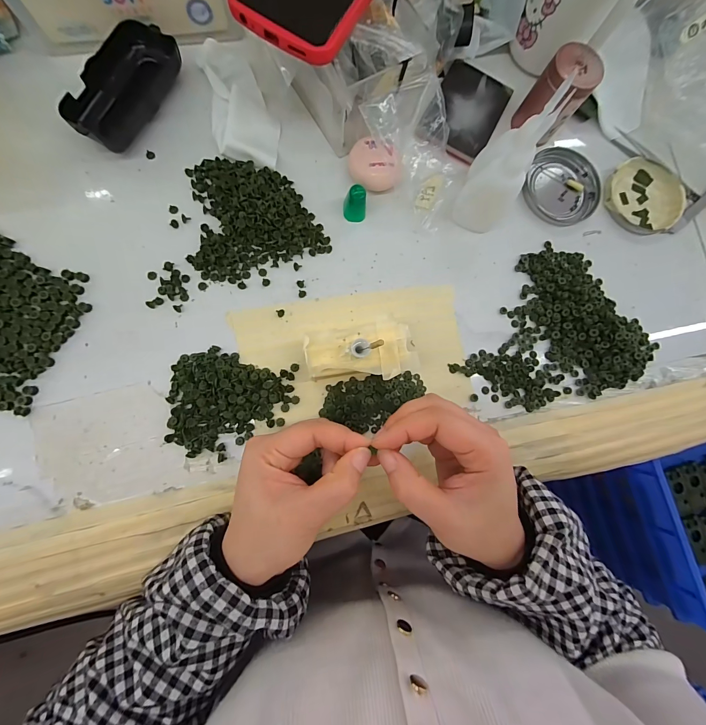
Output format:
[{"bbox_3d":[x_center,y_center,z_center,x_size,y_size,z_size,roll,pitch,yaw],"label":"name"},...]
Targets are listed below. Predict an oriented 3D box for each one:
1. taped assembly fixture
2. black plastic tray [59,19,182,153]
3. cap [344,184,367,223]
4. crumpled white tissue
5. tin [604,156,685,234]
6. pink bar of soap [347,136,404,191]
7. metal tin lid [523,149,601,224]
[{"bbox_3d":[0.006,-0.008,0.267,0.089,0.037,0.047,-5,84,-7],"label":"taped assembly fixture"},{"bbox_3d":[-0.196,-0.233,0.276,0.048,0.025,0.108,30,80,-2],"label":"black plastic tray"},{"bbox_3d":[0.003,-0.141,0.287,0.020,0.028,0.018,9,82,-6],"label":"cap"},{"bbox_3d":[-0.102,-0.235,0.290,0.056,0.016,0.126,-12,84,-8],"label":"crumpled white tissue"},{"bbox_3d":[0.300,-0.172,0.333,0.079,0.009,0.076,1,83,-7],"label":"tin"},{"bbox_3d":[0.020,-0.177,0.291,0.047,0.026,0.038,14,81,-5],"label":"pink bar of soap"},{"bbox_3d":[0.213,-0.178,0.328,0.077,0.008,0.078,1,83,-7],"label":"metal tin lid"}]

